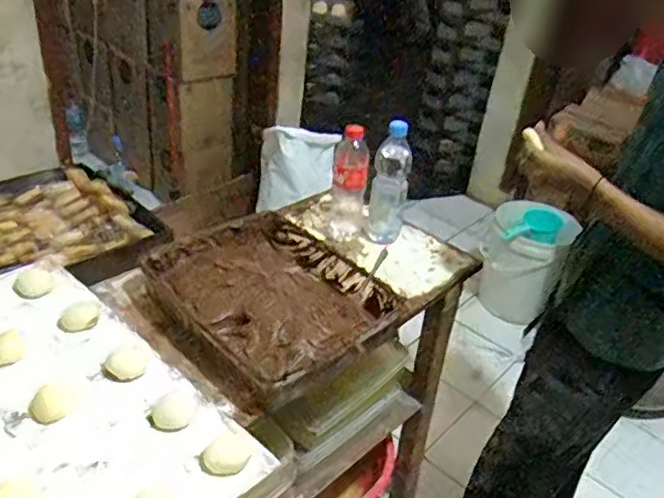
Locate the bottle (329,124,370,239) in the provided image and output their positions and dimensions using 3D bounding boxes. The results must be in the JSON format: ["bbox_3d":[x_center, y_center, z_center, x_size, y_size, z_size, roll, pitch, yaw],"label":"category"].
[{"bbox_3d":[0.037,-0.136,1.180,0.068,0.212,0.078,6,33,-1],"label":"bottle"}]

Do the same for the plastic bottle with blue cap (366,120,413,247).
[{"bbox_3d":[0.107,-0.114,1.143,0.068,0.230,0.068,6,33,-1],"label":"plastic bottle with blue cap"}]

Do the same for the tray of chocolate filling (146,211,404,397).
[{"bbox_3d":[-0.103,0.067,0.987,0.280,0.058,0.371,-23,43,-38],"label":"tray of chocolate filling"}]

